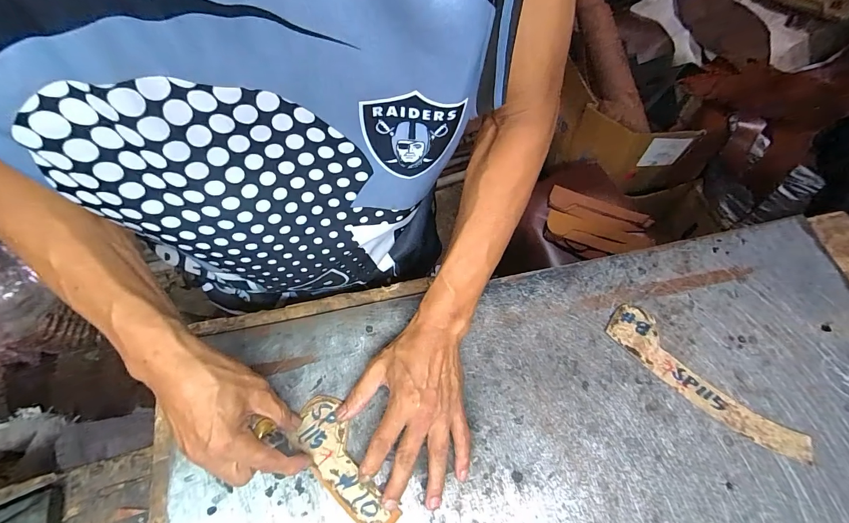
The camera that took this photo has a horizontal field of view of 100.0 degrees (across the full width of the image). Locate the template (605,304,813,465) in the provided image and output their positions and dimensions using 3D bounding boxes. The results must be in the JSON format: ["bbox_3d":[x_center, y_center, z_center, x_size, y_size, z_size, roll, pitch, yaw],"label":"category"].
[{"bbox_3d":[0.292,0.125,0.375,0.208,0.007,0.051,39,72,18],"label":"template"}]

